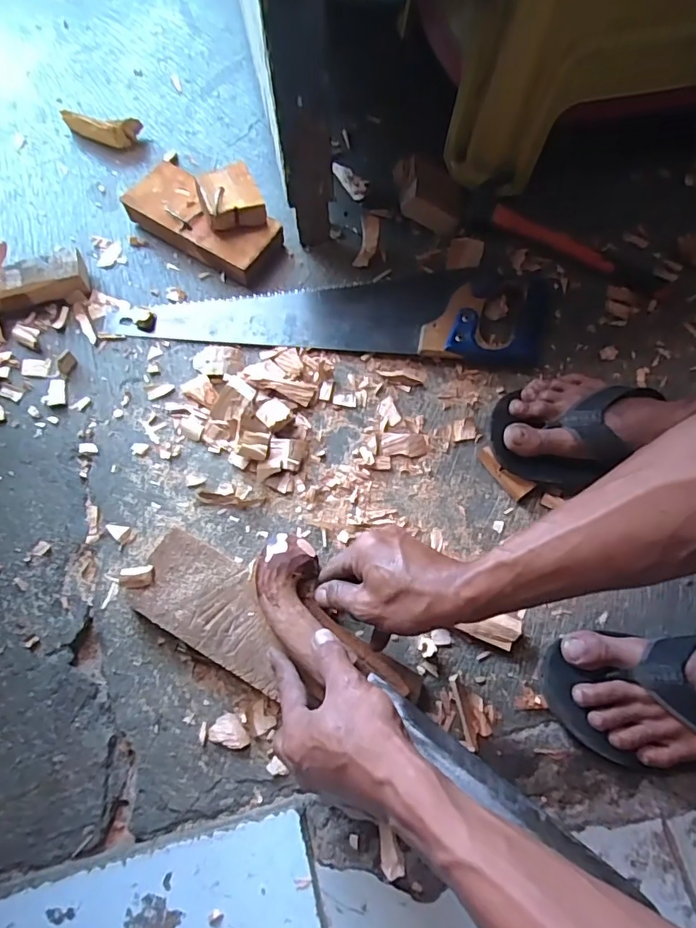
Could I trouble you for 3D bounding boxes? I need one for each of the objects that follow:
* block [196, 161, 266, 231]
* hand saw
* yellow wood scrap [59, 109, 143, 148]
[{"bbox_3d":[-0.133,-0.302,0.594,0.061,0.031,0.064,-20,73,-8],"label":"block"},{"bbox_3d":[-0.017,-0.180,0.598,0.492,0.025,0.114,2,72,-1],"label":"hand saw"},{"bbox_3d":[-0.319,-0.434,0.676,0.104,0.025,0.028,12,72,2],"label":"yellow wood scrap"}]

